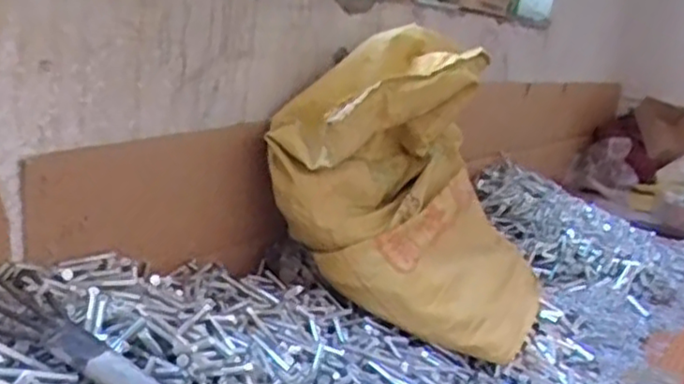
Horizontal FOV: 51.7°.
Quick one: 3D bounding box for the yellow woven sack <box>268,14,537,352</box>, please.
[{"bbox_3d":[0.112,-0.012,0.900,0.301,0.337,0.324,11,14,15],"label":"yellow woven sack"}]

